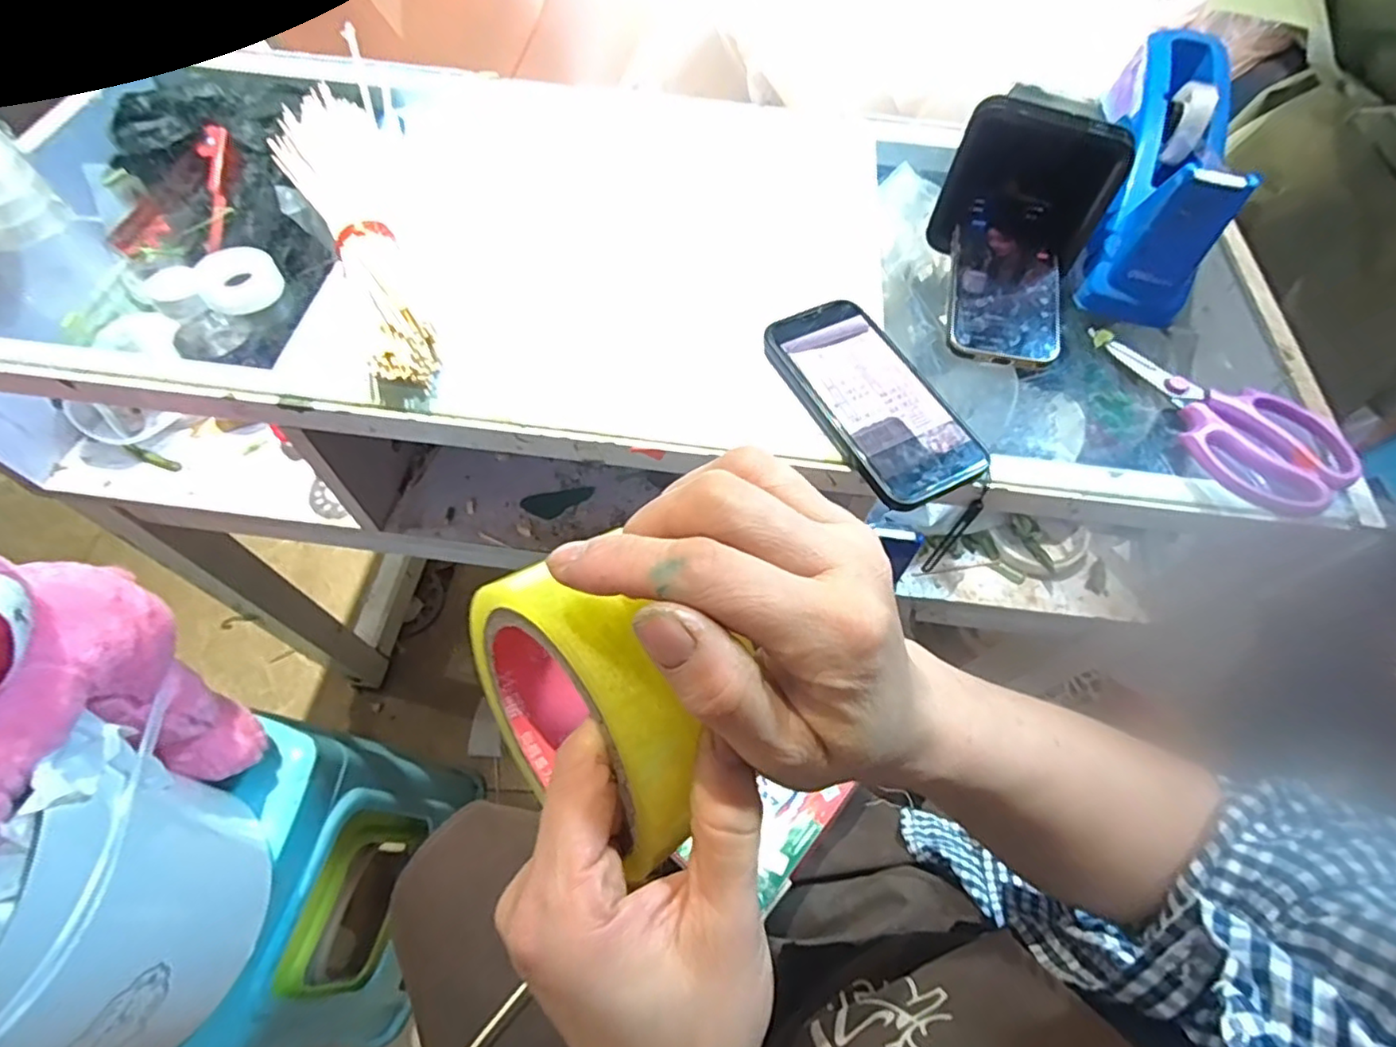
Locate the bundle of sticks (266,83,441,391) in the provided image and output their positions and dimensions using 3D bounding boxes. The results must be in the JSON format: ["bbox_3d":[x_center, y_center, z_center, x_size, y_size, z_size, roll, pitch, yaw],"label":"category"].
[{"bbox_3d":[-0.248,-0.218,0.463,0.075,0.033,0.329,-23,64,-15],"label":"bundle of sticks"}]

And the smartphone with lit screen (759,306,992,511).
[{"bbox_3d":[0.110,-0.082,0.407,0.078,0.010,0.158,-23,64,-15],"label":"smartphone with lit screen"}]

